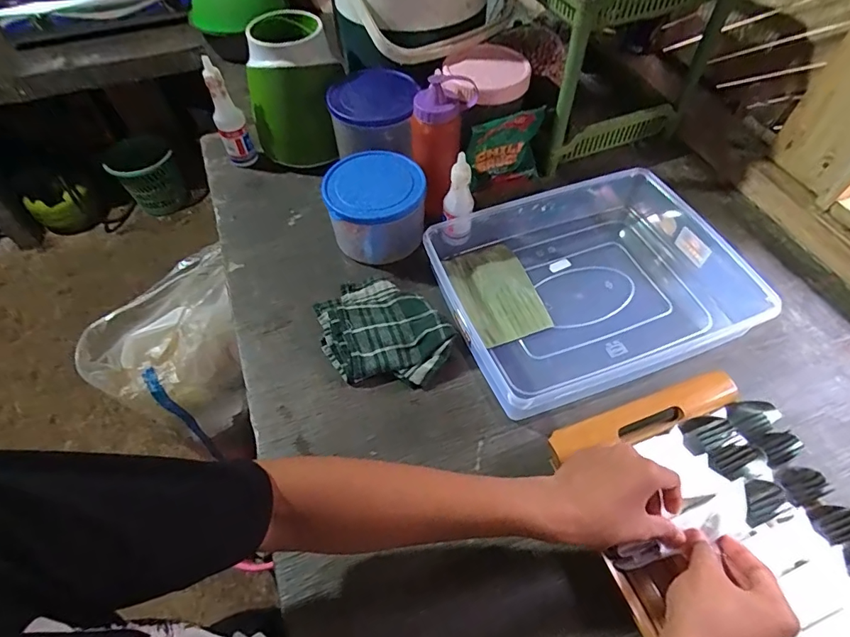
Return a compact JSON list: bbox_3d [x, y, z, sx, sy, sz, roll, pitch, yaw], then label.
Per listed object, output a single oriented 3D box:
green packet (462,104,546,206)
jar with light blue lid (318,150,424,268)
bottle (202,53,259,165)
[{"bbox_3d":[0.123,-0.249,0.728,0.127,0.135,0.025,-20,57,-12],"label":"green packet"},{"bbox_3d":[-0.069,-0.158,0.665,0.131,0.094,0.120,-8,55,-4],"label":"jar with light blue lid"},{"bbox_3d":[-0.314,-0.320,0.745,0.045,0.167,0.042,-21,57,-13],"label":"bottle"}]

